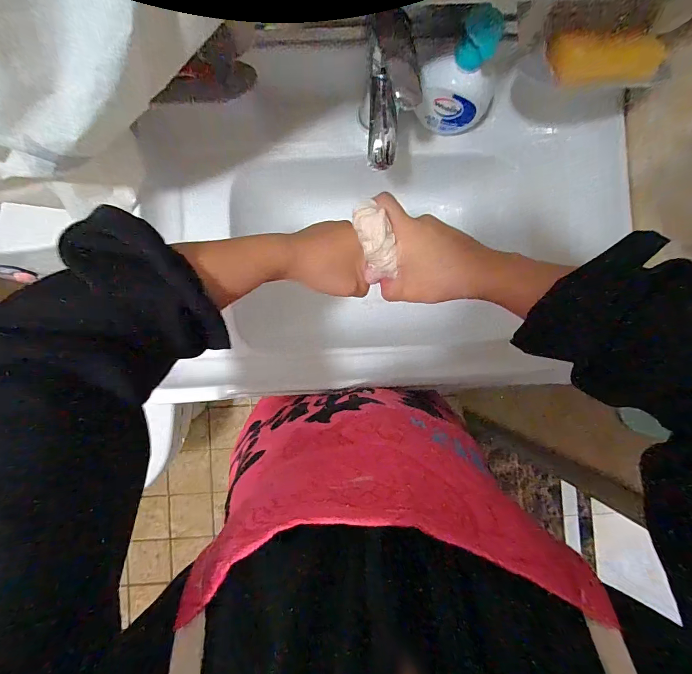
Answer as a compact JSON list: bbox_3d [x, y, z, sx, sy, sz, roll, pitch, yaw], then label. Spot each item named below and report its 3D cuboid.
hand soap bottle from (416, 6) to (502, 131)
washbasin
[{"bbox_3d":[0.147,-0.329,0.479,0.099,0.139,0.059,30,88,0],"label":"hand soap bottle"},{"bbox_3d":[0.067,-0.136,0.584,0.668,0.158,0.379,-6,88,-1],"label":"washbasin"}]

